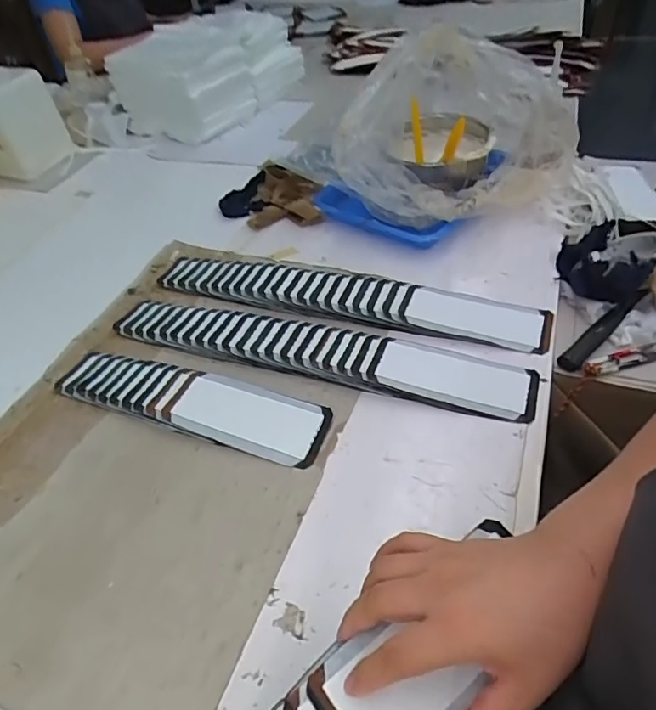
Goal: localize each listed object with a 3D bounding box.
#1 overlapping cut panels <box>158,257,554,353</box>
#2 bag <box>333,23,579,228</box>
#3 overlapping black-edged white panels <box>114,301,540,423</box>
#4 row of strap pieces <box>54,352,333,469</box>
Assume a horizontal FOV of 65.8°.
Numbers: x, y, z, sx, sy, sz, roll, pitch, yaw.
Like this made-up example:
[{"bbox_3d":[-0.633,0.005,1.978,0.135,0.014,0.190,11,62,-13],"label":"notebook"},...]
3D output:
[{"bbox_3d":[0.011,-0.081,0.634,0.494,0.017,0.080,12,48,19],"label":"overlapping cut panels"},{"bbox_3d":[0.184,-0.315,0.719,0.297,0.186,0.271,7,46,14],"label":"bag"},{"bbox_3d":[-0.029,-0.012,0.573,0.493,0.015,0.074,12,48,19],"label":"overlapping black-edged white panels"},{"bbox_3d":[-0.152,0.046,0.540,0.315,0.017,0.075,13,48,20],"label":"row of strap pieces"}]

